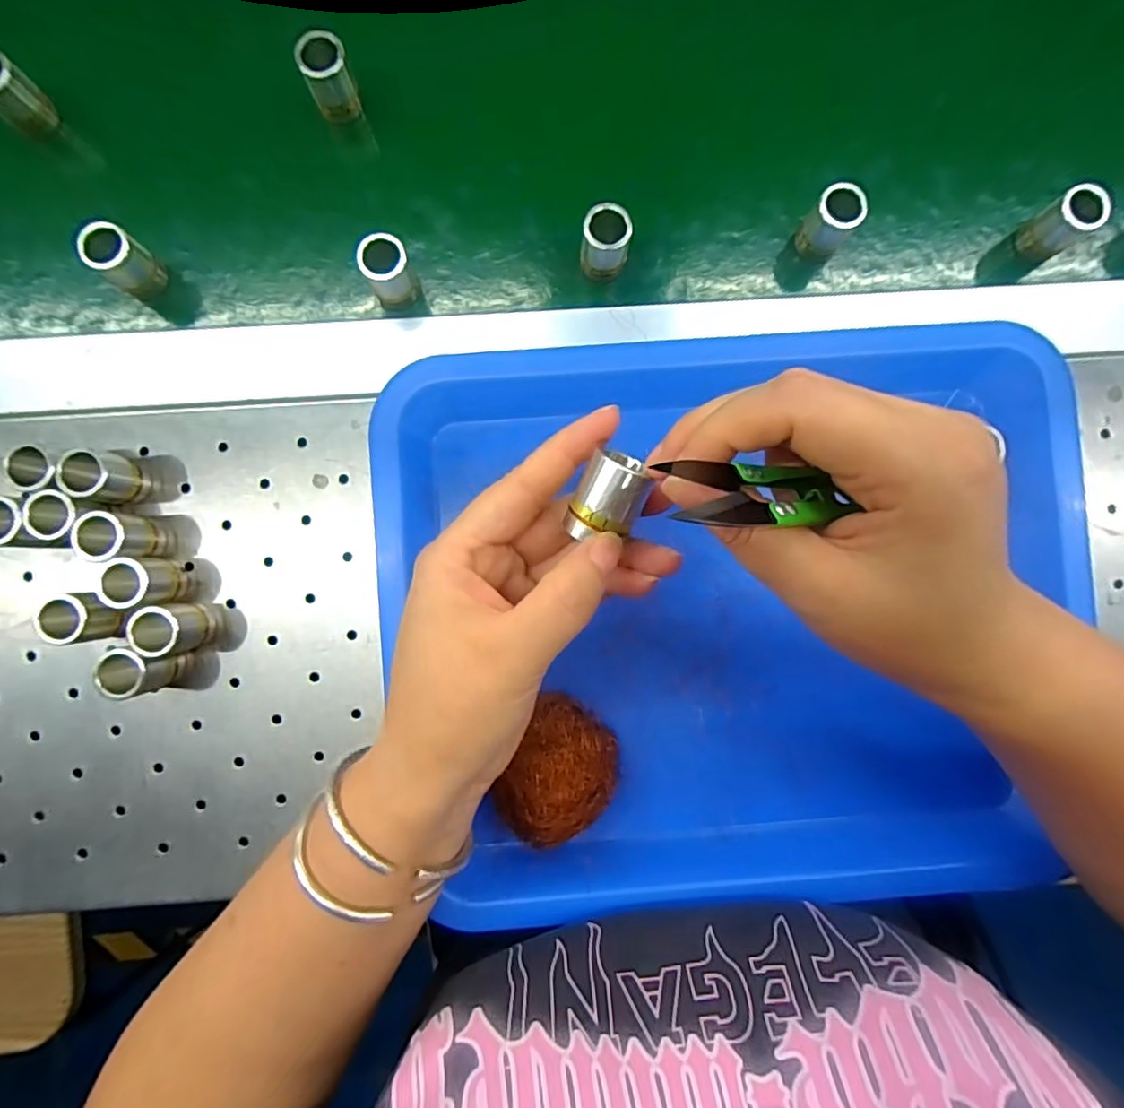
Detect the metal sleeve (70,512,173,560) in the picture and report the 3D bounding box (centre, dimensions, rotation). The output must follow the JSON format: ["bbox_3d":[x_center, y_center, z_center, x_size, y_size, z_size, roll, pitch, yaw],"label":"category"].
[{"bbox_3d":[-0.207,-0.007,0.267,0.022,0.030,0.021,3,88,-1],"label":"metal sleeve"}]

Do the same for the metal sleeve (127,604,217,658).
[{"bbox_3d":[-0.181,0.035,0.266,0.023,0.029,0.022,-4,88,-1],"label":"metal sleeve"}]

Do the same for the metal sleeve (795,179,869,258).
[{"bbox_3d":[0.135,-0.167,0.287,0.022,0.031,0.019,38,88,1],"label":"metal sleeve"}]

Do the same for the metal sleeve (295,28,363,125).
[{"bbox_3d":[-0.116,-0.238,0.285,0.021,0.032,0.018,-12,88,-1],"label":"metal sleeve"}]

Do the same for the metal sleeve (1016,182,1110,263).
[{"bbox_3d":[0.256,-0.169,0.292,0.020,0.032,0.022,0,88,-1],"label":"metal sleeve"}]

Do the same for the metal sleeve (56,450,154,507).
[{"bbox_3d":[-0.214,-0.036,0.269,0.020,0.033,0.022,0,88,-1],"label":"metal sleeve"}]

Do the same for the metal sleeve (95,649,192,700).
[{"bbox_3d":[-0.194,0.054,0.266,0.025,0.031,0.022,-7,88,-1],"label":"metal sleeve"}]

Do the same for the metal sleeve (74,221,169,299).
[{"bbox_3d":[-0.213,-0.143,0.277,0.018,0.034,0.022,42,88,1],"label":"metal sleeve"}]

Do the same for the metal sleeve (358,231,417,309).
[{"bbox_3d":[-0.085,-0.138,0.281,0.022,0.032,0.022,0,88,-1],"label":"metal sleeve"}]

